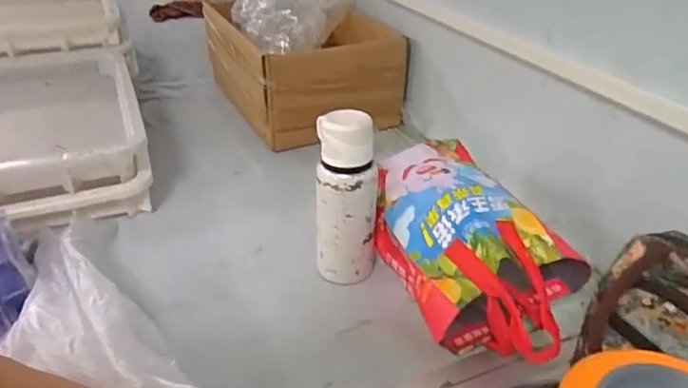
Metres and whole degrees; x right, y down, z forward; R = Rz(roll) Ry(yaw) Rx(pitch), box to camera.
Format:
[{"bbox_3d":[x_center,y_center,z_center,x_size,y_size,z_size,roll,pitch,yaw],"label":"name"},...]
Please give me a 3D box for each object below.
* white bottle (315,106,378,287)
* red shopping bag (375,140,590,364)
[{"bbox_3d":[0.003,0.009,0.691,0.078,0.231,0.074,3,33,3],"label":"white bottle"},{"bbox_3d":[0.146,0.068,0.675,0.174,0.153,0.297,-13,35,-20],"label":"red shopping bag"}]

